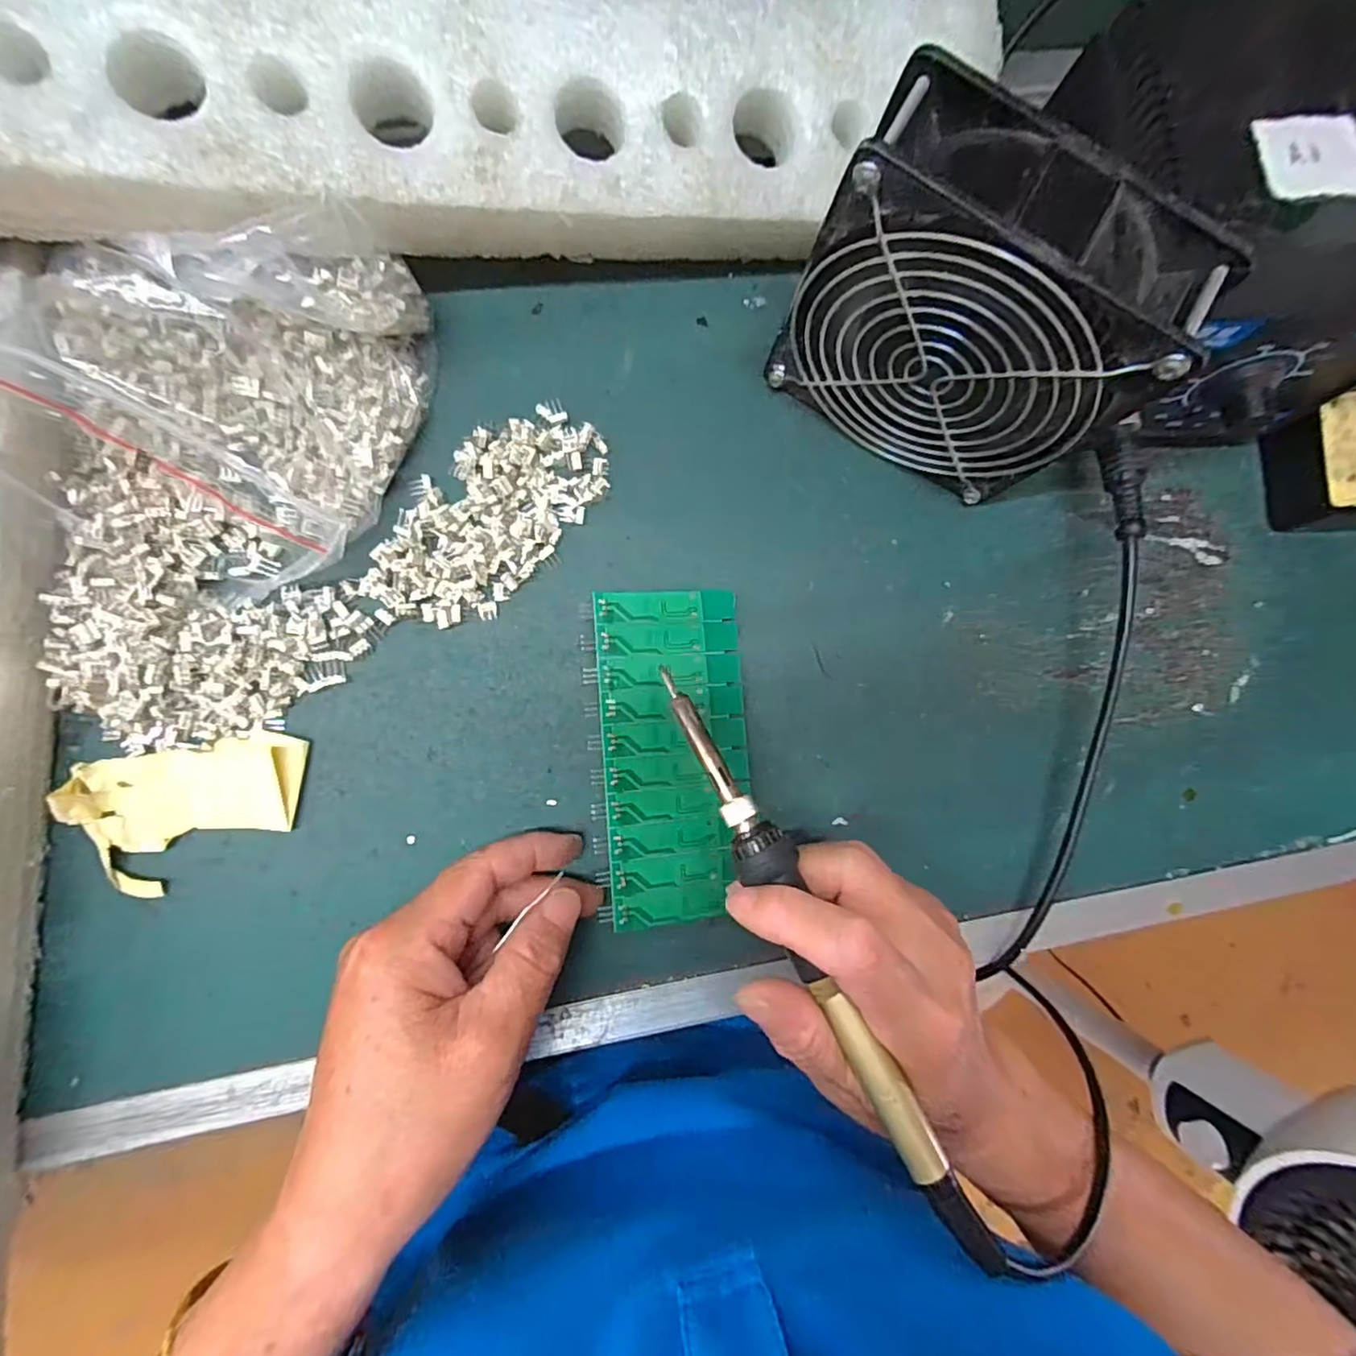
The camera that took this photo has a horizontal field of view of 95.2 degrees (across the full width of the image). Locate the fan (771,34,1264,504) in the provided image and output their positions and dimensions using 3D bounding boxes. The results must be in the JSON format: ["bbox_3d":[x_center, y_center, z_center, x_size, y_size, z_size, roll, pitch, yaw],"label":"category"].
[{"bbox_3d":[0.104,-0.128,0.233,0.117,0.121,0.047,30,85,-4],"label":"fan"}]

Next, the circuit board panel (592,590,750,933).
[{"bbox_3d":[-0.002,0.032,0.263,0.062,0.012,0.137,0,85,-6],"label":"circuit board panel"}]

